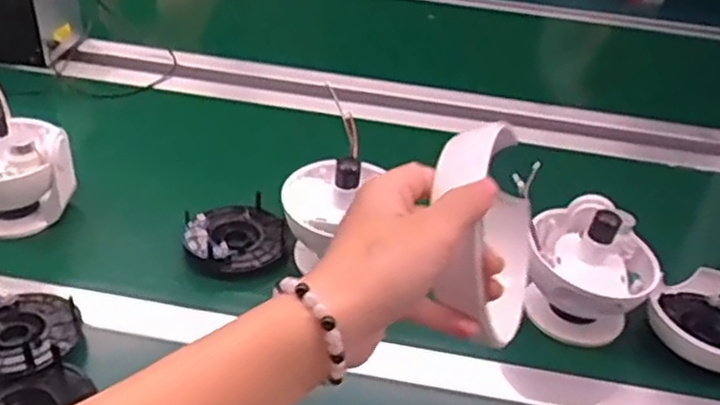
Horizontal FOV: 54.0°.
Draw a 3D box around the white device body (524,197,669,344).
[{"bbox_3d":[0.205,0.063,0.641,0.105,0.113,0.112,4,36,-3],"label":"white device body"}]

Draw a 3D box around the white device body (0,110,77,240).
[{"bbox_3d":[-0.348,-0.033,0.695,0.117,0.094,0.095,-23,45,-34],"label":"white device body"}]

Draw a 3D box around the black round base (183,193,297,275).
[{"bbox_3d":[-0.119,0.028,0.696,0.101,0.027,0.103,4,36,-3],"label":"black round base"}]

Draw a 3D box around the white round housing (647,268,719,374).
[{"bbox_3d":[0.329,0.112,0.649,0.102,0.037,0.118,33,44,32],"label":"white round housing"}]

